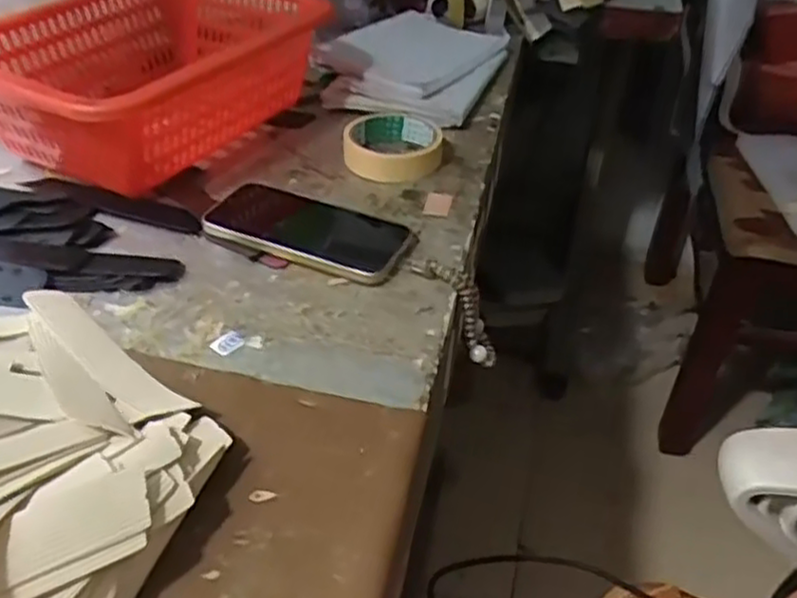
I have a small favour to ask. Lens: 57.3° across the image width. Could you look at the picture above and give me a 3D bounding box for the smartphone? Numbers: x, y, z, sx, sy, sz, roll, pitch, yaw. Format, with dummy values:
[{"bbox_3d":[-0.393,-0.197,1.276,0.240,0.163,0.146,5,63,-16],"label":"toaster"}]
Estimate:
[{"bbox_3d":[-0.071,-0.055,0.585,0.161,0.015,0.081,16,41,16],"label":"smartphone"}]

